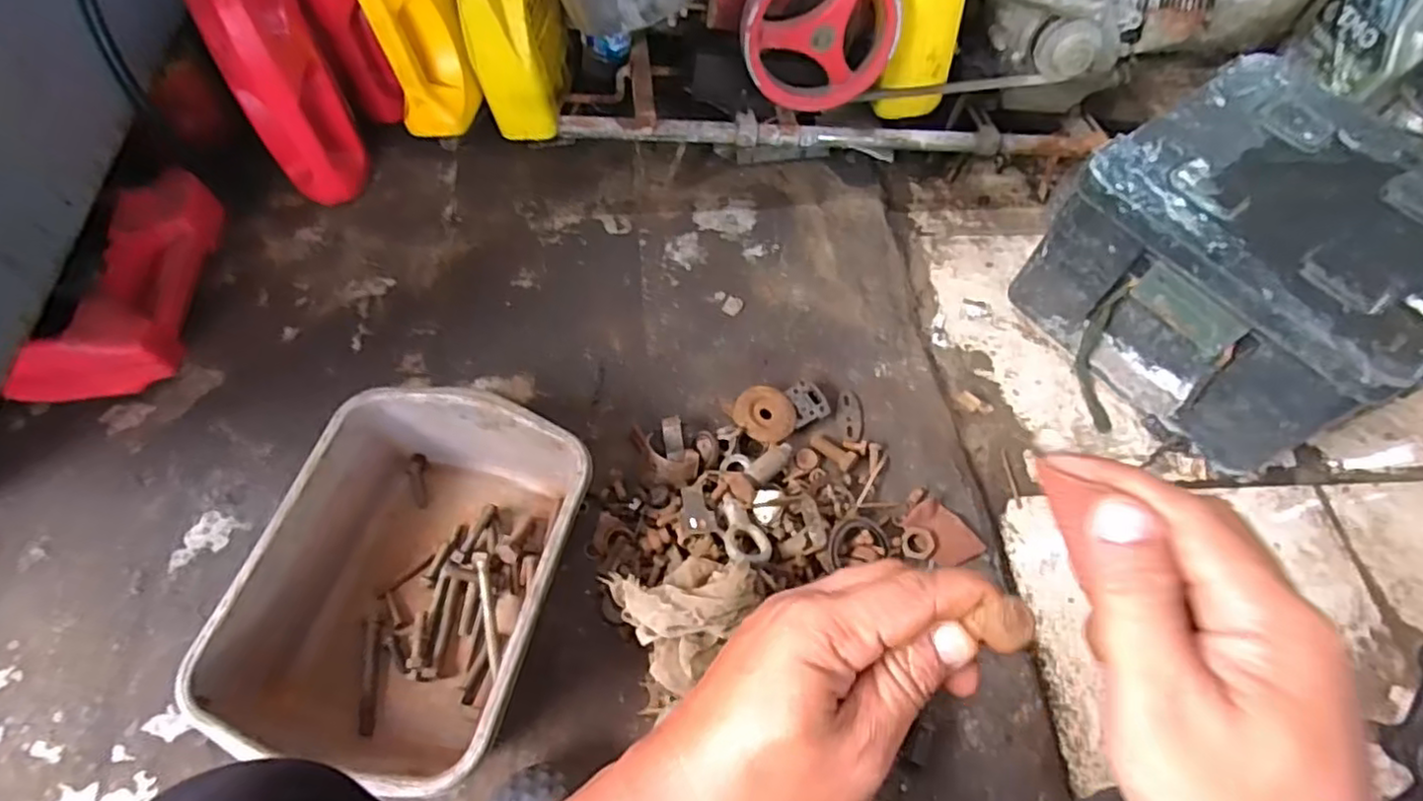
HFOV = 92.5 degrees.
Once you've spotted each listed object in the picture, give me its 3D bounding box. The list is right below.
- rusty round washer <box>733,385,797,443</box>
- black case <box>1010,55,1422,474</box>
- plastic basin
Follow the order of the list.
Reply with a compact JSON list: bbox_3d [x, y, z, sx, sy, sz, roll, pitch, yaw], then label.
[{"bbox_3d":[0.063,0.015,0.792,0.070,0.008,0.069,3,64,-5],"label":"rusty round washer"},{"bbox_3d":[0.634,-0.157,0.825,0.370,0.232,0.361,-32,68,-18],"label":"black case"},{"bbox_3d":[-0.279,0.168,0.668,0.261,0.123,0.336,13,63,4],"label":"plastic basin"}]

